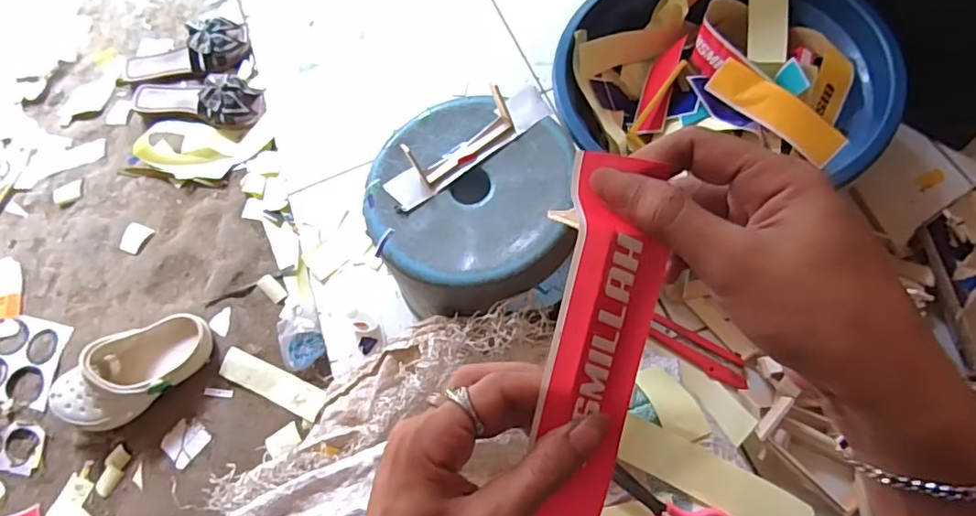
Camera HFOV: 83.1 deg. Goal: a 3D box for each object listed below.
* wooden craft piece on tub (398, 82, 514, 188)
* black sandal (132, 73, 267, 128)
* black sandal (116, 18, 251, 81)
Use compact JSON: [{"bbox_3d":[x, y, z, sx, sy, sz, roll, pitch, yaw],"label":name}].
[{"bbox_3d":[-0.025,-0.122,0.570,0.117,0.038,0.043,-35,66,-9],"label":"wooden craft piece on tub"},{"bbox_3d":[-0.532,-0.297,0.999,0.255,0.047,0.092,10,67,12],"label":"black sandal"},{"bbox_3d":[-0.584,-0.386,1.042,0.258,0.060,0.100,-13,65,2],"label":"black sandal"}]

